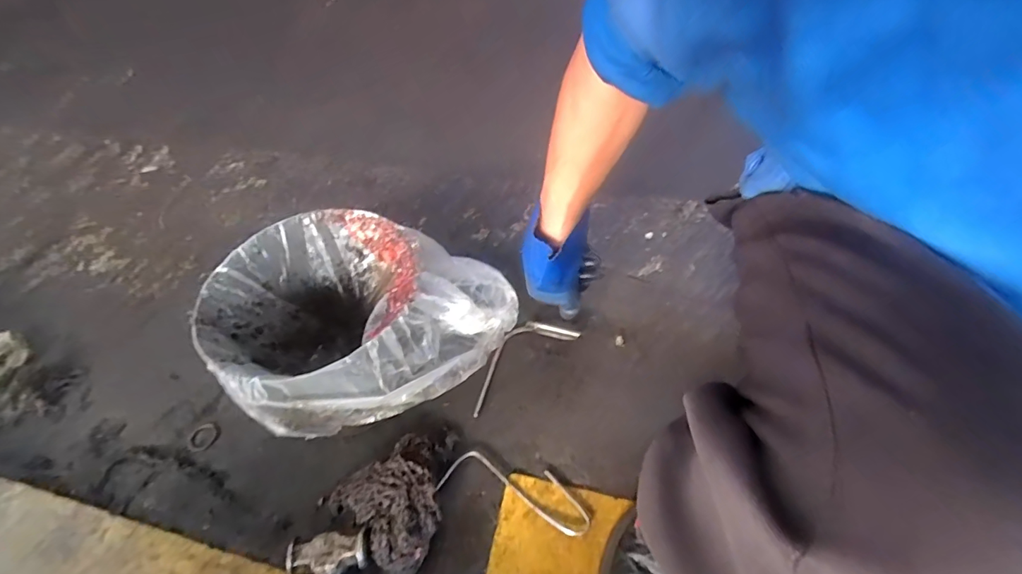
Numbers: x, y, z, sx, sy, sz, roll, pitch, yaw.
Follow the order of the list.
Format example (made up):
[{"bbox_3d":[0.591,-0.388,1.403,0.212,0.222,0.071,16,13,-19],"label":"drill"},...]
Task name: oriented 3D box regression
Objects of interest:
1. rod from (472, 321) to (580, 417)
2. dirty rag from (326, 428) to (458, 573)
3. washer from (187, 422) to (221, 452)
[{"bbox_3d":[0.004,0.109,0.743,0.202,0.026,0.080,-31,55,-21],"label":"rod"},{"bbox_3d":[-0.135,0.260,0.619,0.154,0.047,0.172,32,59,27],"label":"dirty rag"},{"bbox_3d":[-0.460,0.225,0.700,0.046,0.004,0.041,-23,52,-15],"label":"washer"}]

